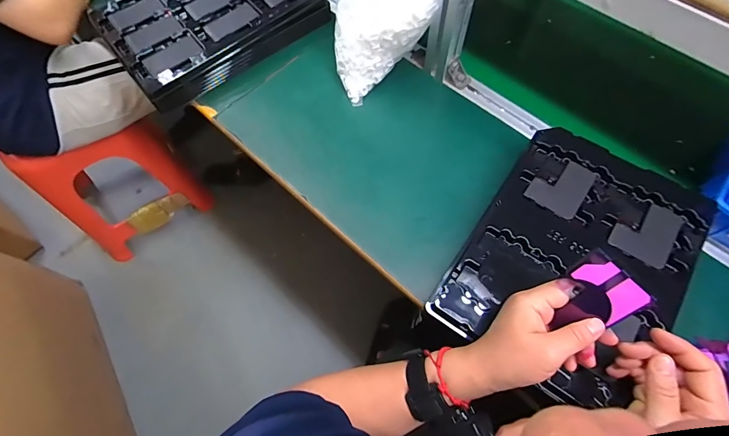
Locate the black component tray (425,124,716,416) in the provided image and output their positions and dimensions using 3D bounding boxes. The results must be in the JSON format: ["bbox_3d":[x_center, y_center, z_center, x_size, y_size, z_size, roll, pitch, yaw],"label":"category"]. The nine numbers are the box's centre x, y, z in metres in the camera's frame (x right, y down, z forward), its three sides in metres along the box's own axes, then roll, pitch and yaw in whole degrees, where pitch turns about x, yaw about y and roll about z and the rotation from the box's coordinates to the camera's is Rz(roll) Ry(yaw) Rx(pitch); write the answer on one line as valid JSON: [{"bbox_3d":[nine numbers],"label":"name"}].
[{"bbox_3d":[0.239,0.046,0.421,0.215,0.040,0.296,33,71,16],"label":"black component tray"}]

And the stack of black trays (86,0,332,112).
[{"bbox_3d":[-0.251,-0.340,0.624,0.327,0.059,0.243,-36,70,-16],"label":"stack of black trays"}]

